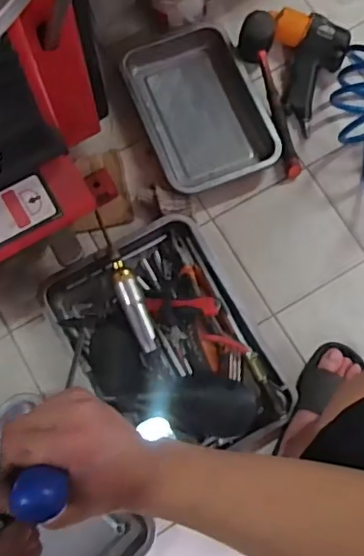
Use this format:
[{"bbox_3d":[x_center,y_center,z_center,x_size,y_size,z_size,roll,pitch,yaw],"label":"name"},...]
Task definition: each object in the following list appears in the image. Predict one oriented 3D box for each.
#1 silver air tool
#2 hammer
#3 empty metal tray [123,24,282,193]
[{"bbox_3d":[-0.074,0.042,0.928,0.035,0.028,0.148,-23,77,-6],"label":"silver air tool"},{"bbox_3d":[0.157,-0.321,1.046,0.066,0.079,0.290,-10,76,-3],"label":"hammer"},{"bbox_3d":[0.028,-0.310,1.068,0.203,0.041,0.298,-22,77,-6],"label":"empty metal tray"}]

